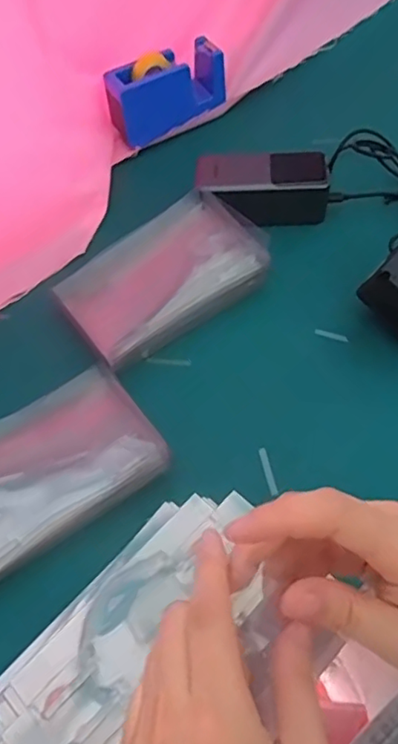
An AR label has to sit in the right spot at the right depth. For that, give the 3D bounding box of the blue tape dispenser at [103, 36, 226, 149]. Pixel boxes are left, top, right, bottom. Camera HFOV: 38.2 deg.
[{"bbox_3d":[-0.036,-0.316,0.647,0.129,0.062,0.055,-31,62,-15],"label":"blue tape dispenser"}]

